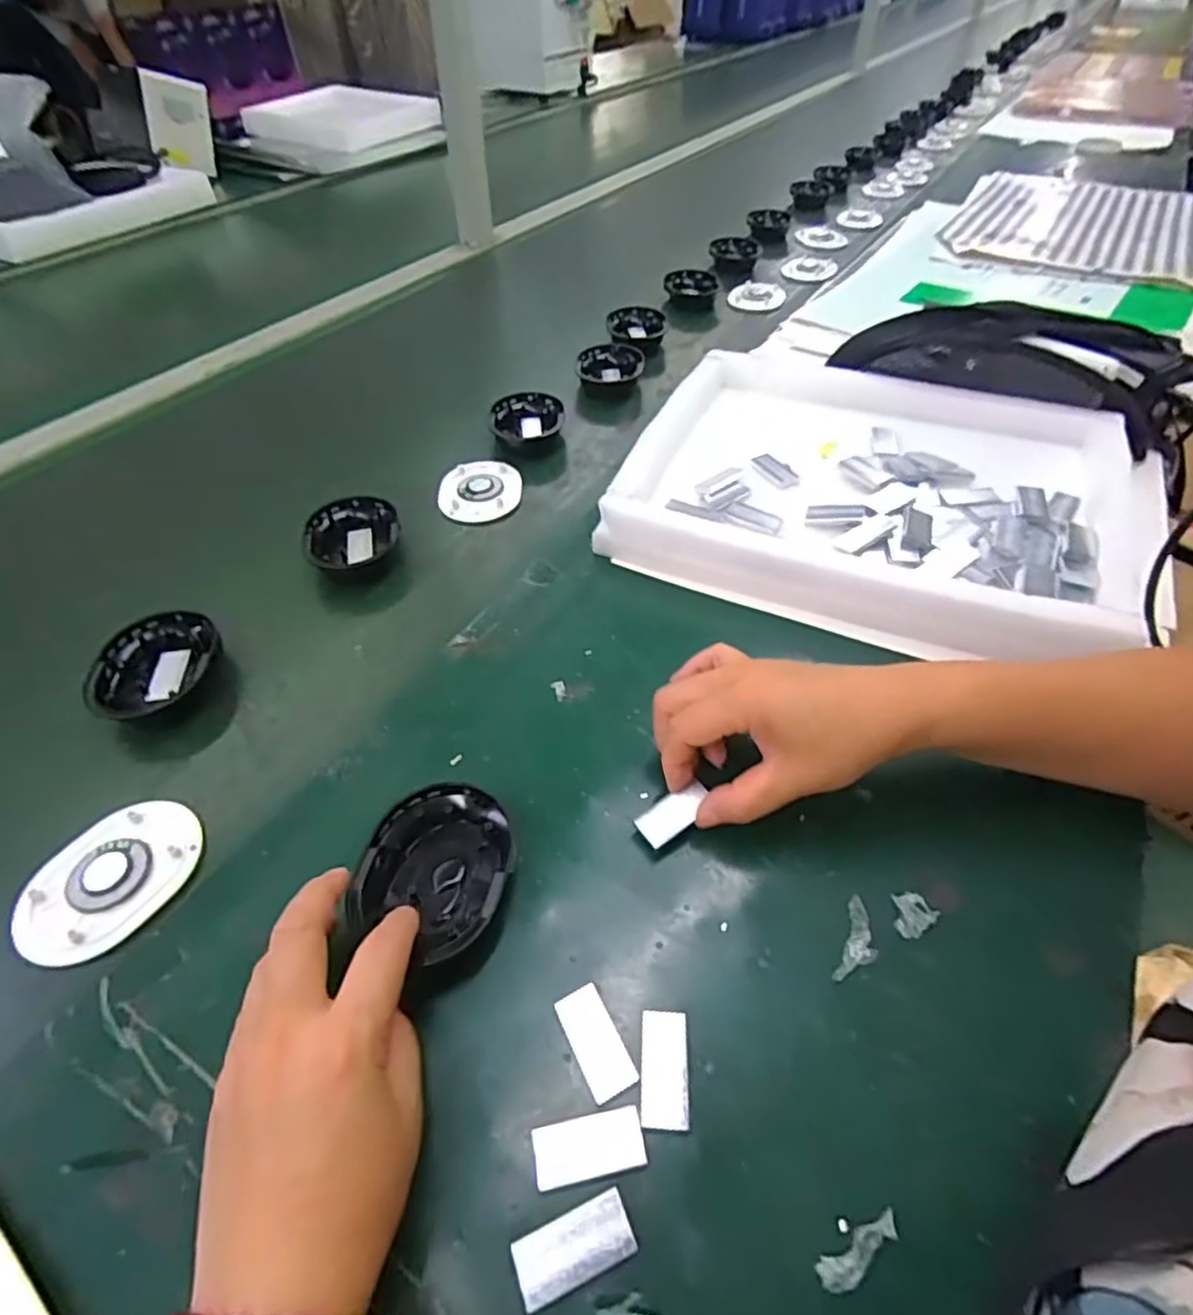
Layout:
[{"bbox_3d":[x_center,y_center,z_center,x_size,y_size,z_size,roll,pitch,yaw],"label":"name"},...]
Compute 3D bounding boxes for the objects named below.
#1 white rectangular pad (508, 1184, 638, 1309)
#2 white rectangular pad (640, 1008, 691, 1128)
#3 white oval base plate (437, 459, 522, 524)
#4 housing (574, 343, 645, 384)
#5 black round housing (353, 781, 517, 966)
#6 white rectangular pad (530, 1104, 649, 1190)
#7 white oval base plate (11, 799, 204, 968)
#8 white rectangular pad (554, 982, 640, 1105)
[{"bbox_3d":[-0.008,0.213,0.243,0.042,0.004,0.020,-18,50,-14],"label":"white rectangular pad"},{"bbox_3d":[0.028,0.171,0.279,0.020,0.004,0.042,1,48,3],"label":"white rectangular pad"},{"bbox_3d":[-0.103,-0.151,0.592,0.074,0.007,0.081,-13,49,-10],"label":"white oval base plate"},{"bbox_3d":[0.014,-0.314,0.732,0.073,0.023,0.088,1,48,3],"label":"housing"},{"bbox_3d":[-0.076,0.106,0.334,0.073,0.024,0.085,9,49,13],"label":"black round housing"},{"bbox_3d":[-0.003,0.191,0.262,0.043,0.004,0.020,-9,48,-6],"label":"white rectangular pad"},{"bbox_3d":[-0.255,0.114,0.350,0.065,0.007,0.089,28,55,24],"label":"white oval base plate"},{"bbox_3d":[0.000,0.164,0.288,0.020,0.004,0.043,-22,51,-17],"label":"white rectangular pad"}]

